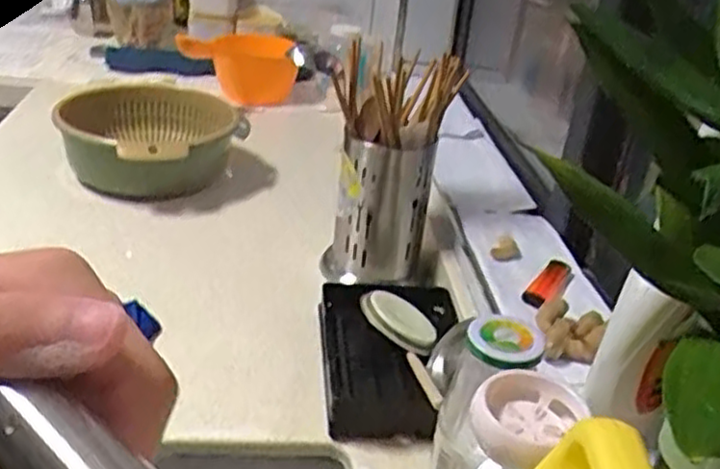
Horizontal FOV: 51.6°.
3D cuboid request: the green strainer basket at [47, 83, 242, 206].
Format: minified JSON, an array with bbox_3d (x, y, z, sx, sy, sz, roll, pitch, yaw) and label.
[{"bbox_3d":[-0.278,-0.110,0.995,0.203,0.112,0.192,18,30,22],"label":"green strainer basket"}]

